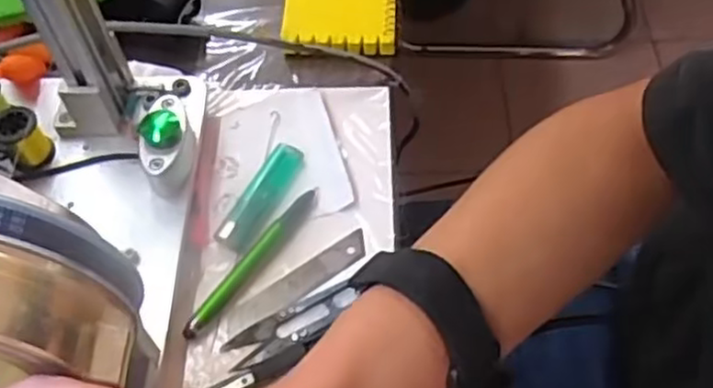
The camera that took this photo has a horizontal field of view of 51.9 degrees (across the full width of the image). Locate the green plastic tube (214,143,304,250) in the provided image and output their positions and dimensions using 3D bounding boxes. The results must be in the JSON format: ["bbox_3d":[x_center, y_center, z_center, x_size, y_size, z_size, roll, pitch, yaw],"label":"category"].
[{"bbox_3d":[-0.058,0.000,0.456,0.022,0.012,0.076,24,61,16],"label":"green plastic tube"}]

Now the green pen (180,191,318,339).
[{"bbox_3d":[-0.062,0.038,0.435,0.014,0.007,0.115,33,64,20],"label":"green pen"}]

